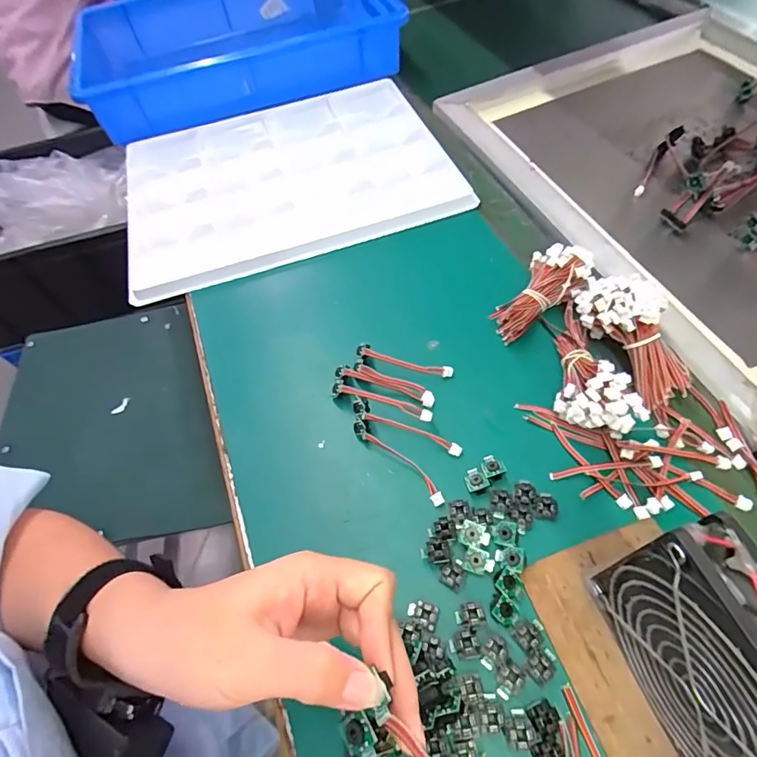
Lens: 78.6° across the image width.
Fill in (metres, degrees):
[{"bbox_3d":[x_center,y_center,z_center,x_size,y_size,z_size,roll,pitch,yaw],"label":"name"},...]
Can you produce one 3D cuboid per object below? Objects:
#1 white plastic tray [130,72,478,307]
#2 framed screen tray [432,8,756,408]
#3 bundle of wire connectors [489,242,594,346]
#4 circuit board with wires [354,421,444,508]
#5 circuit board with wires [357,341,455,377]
[{"bbox_3d":[-0.113,-0.242,0.544,0.358,0.017,0.286,-18,57,-7],"label":"white plastic tray"},{"bbox_3d":[0.373,-0.234,0.481,0.449,0.035,0.503,-19,57,-5],"label":"framed screen tray"},{"bbox_3d":[0.133,-0.075,0.390,0.098,0.024,0.046,-44,62,1],"label":"bundle of wire connectors"},{"bbox_3d":[0.015,0.059,0.335,0.083,0.016,0.014,37,69,26],"label":"circuit board with wires"},{"bbox_3d":[0.022,-0.014,0.378,0.079,0.019,0.010,9,59,13],"label":"circuit board with wires"}]

